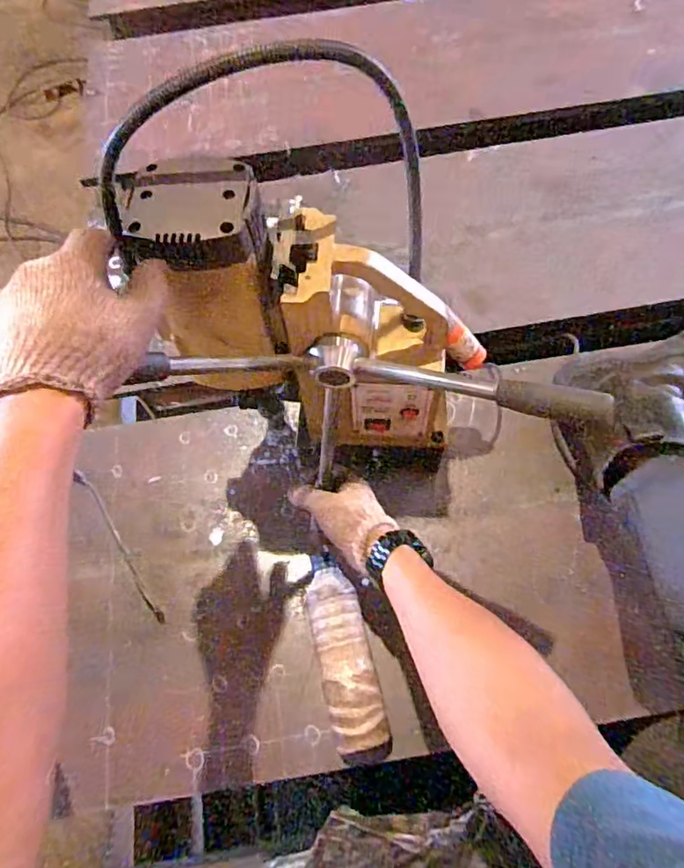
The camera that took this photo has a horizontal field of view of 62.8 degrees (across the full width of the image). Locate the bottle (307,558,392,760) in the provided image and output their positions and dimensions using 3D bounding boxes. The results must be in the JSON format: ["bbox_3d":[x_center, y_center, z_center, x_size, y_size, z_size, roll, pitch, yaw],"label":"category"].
[{"bbox_3d":[0.001,0.257,0.663,0.064,0.057,0.224,-13,62,-3],"label":"bottle"}]

